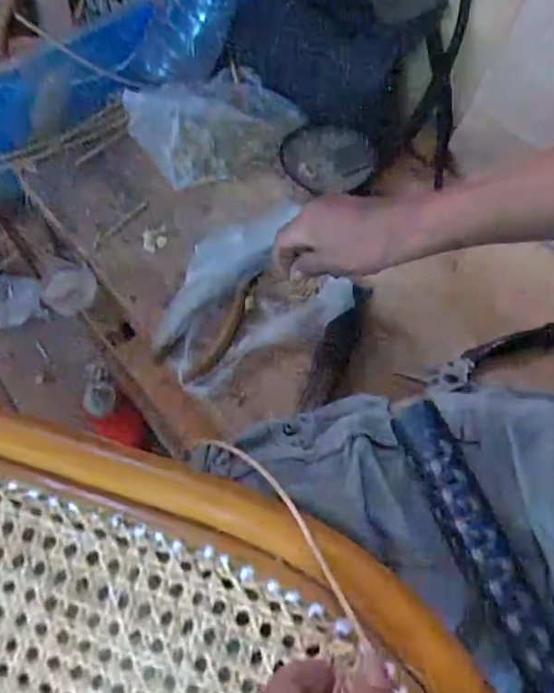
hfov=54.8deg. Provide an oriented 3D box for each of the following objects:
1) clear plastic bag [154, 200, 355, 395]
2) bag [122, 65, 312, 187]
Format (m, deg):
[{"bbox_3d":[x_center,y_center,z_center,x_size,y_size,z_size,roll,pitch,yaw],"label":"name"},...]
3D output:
[{"bbox_3d":[-0.033,-0.056,0.494,0.178,0.015,0.141,-30,67,-14],"label":"clear plastic bag"},{"bbox_3d":[-0.057,-0.236,0.560,0.171,0.054,0.123,-29,67,-13],"label":"bag"}]

